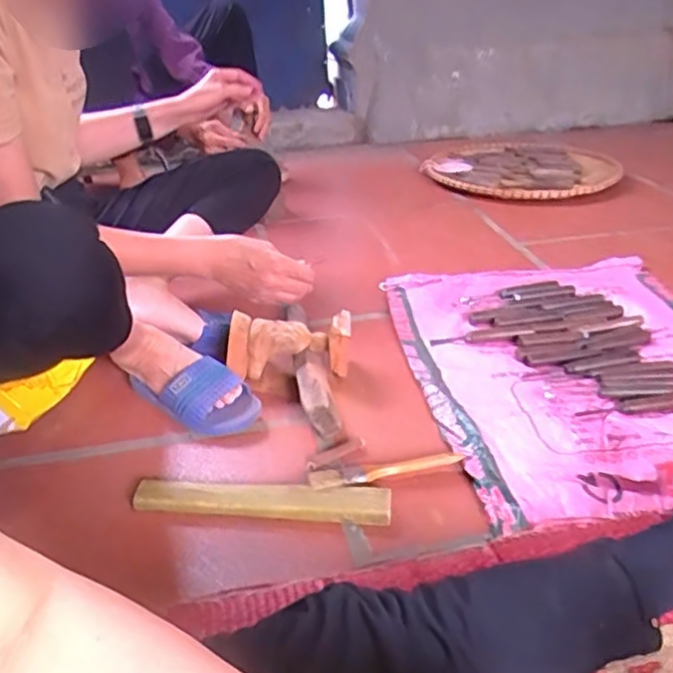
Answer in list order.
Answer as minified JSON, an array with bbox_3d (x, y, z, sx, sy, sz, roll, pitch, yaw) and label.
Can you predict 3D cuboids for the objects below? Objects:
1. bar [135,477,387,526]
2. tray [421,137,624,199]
[{"bbox_3d":[-0.084,0.183,0.738,0.285,0.019,0.040,0,31,7],"label":"bar"},{"bbox_3d":[0.494,-0.454,1.789,0.501,0.054,0.458,-3,31,2],"label":"tray"}]

